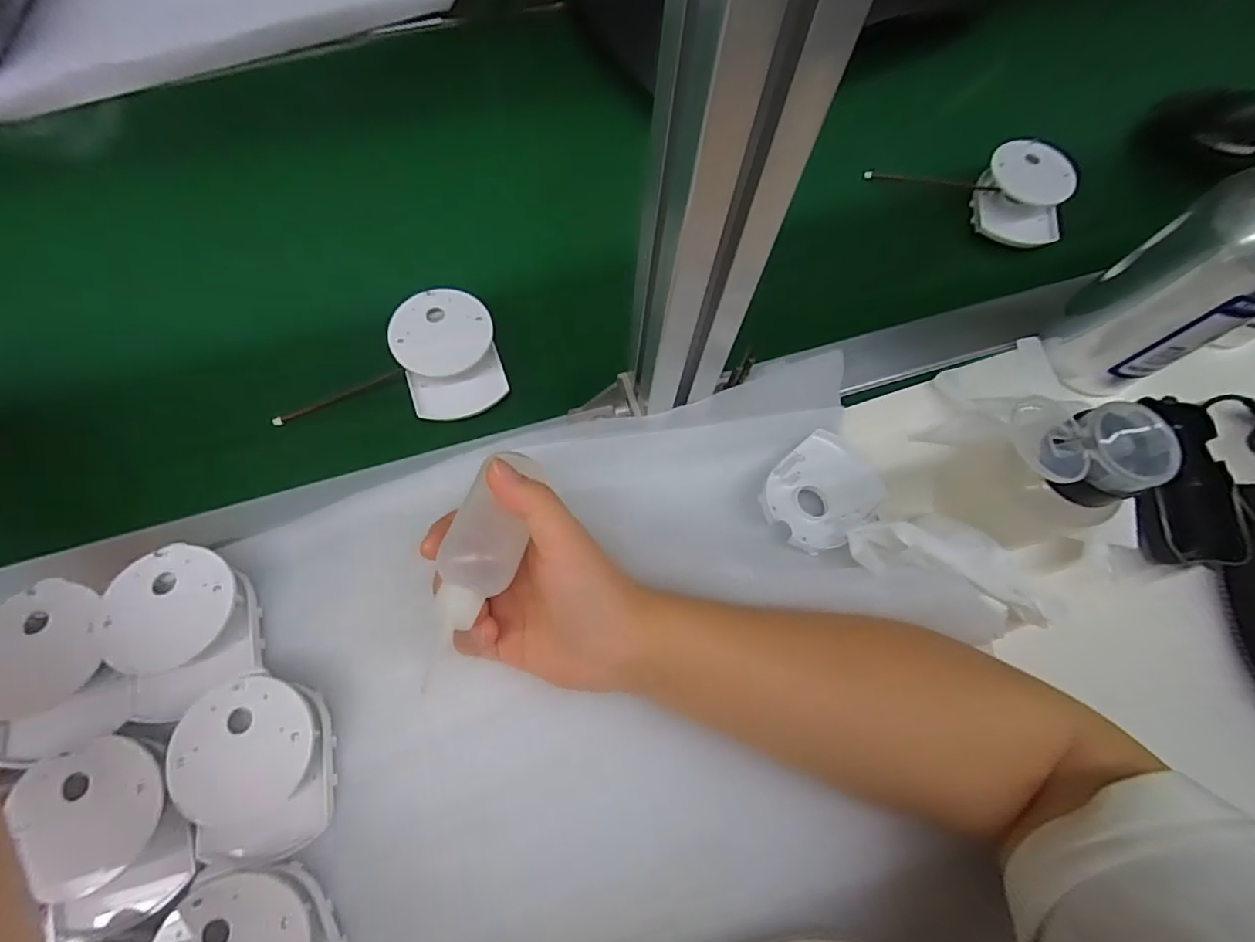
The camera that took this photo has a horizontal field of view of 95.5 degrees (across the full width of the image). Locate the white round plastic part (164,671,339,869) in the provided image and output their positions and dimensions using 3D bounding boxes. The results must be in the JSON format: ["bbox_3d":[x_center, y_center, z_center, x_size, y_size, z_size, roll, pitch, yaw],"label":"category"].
[{"bbox_3d":[-0.182,0.146,0.281,0.061,0.036,0.080,-8,70,-6],"label":"white round plastic part"}]

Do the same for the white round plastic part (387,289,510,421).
[{"bbox_3d":[-0.117,-0.077,0.372,0.061,0.024,0.080,-14,71,-8],"label":"white round plastic part"}]

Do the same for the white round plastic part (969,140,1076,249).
[{"bbox_3d":[0.313,-0.214,0.452,0.072,0.041,0.069,36,72,10],"label":"white round plastic part"}]

